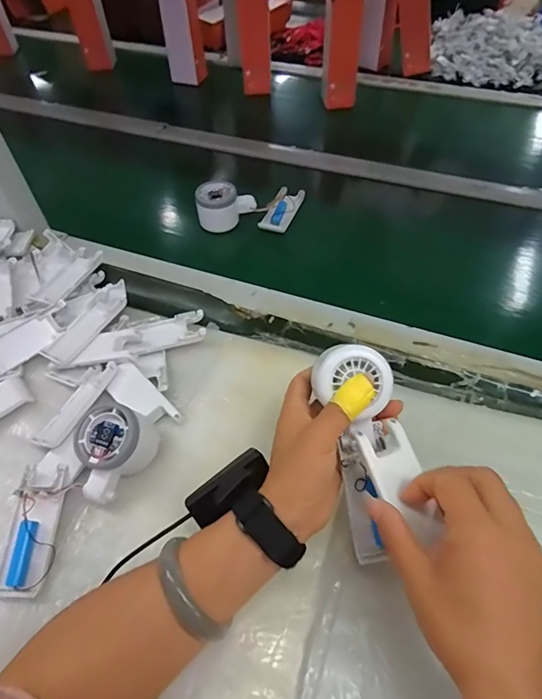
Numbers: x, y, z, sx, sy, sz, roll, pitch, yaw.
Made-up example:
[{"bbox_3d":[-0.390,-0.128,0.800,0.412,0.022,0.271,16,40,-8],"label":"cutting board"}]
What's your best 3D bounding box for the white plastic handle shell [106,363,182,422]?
[{"bbox_3d":[-0.134,0.052,0.459,0.089,0.013,0.037,37,63,27],"label":"white plastic handle shell"}]

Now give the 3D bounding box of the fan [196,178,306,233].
[{"bbox_3d":[-0.028,-0.212,0.664,0.163,0.060,0.083,-3,55,-16],"label":"fan"}]

